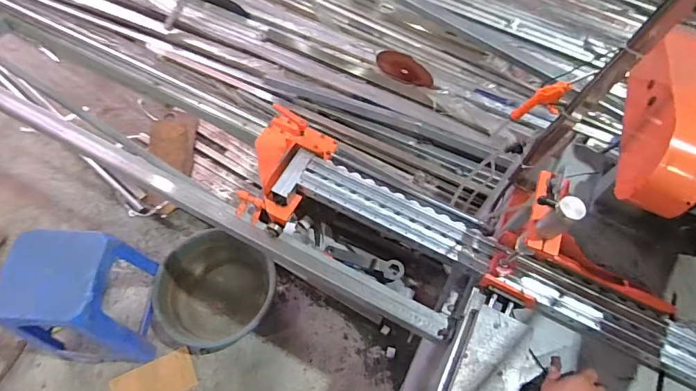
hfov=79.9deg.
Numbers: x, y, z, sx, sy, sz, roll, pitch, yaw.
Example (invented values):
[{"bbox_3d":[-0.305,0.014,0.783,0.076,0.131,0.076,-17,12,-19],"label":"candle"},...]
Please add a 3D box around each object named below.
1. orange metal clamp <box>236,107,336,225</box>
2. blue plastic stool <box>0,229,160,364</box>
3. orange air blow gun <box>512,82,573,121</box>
[{"bbox_3d":[-0.158,-0.067,0.957,0.166,0.095,0.256,25,63,15],"label":"orange metal clamp"},{"bbox_3d":[-0.818,0.318,1.258,0.358,0.427,0.281,-2,59,0],"label":"blue plastic stool"},{"bbox_3d":[0.352,-0.165,0.761,0.027,0.133,0.055,-40,92,-20],"label":"orange air blow gun"}]

